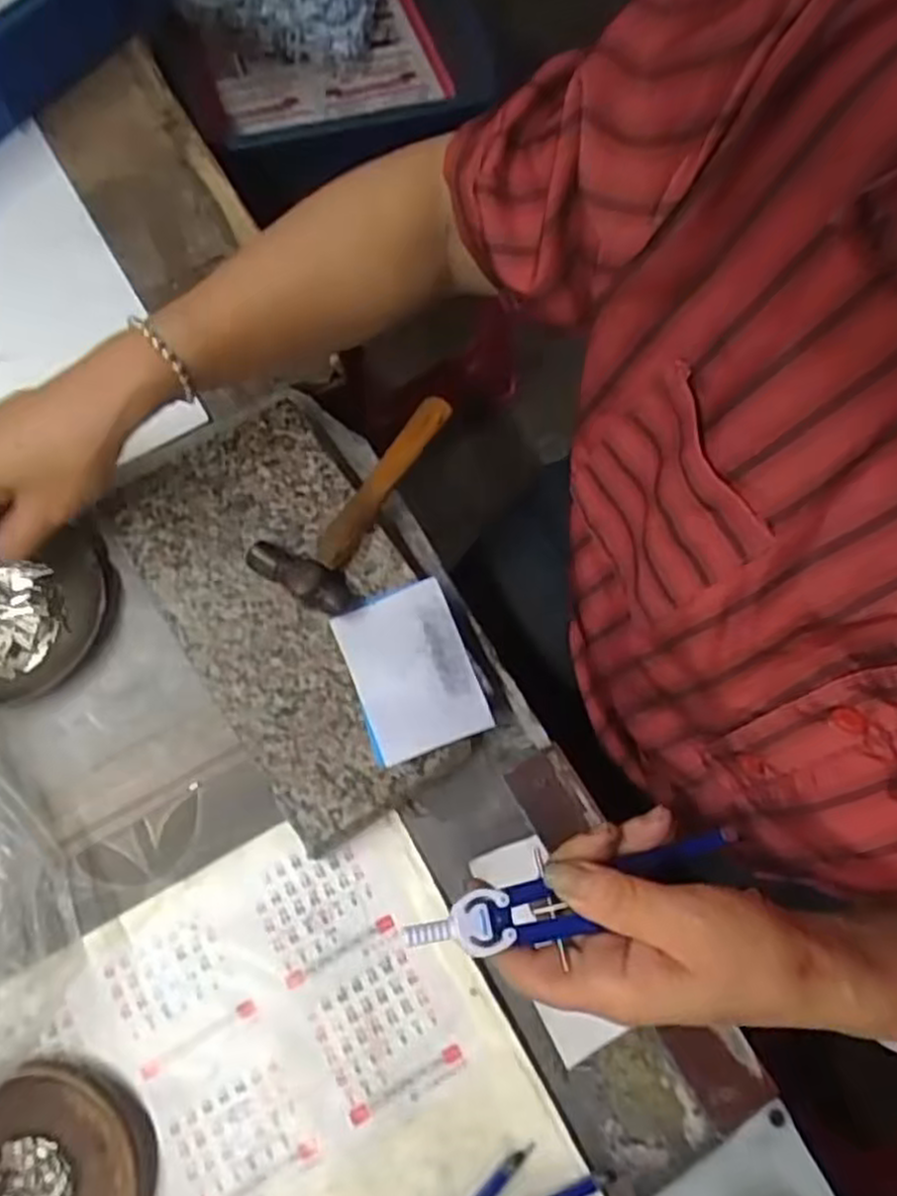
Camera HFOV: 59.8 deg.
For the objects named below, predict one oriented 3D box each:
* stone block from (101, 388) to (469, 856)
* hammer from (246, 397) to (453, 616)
[{"bbox_3d":[-0.086,0.000,0.454,0.138,0.026,0.254,-33,77,-11],"label":"stone block"},{"bbox_3d":[-0.055,-0.066,0.457,0.060,0.021,0.150,26,74,5],"label":"hammer"}]

